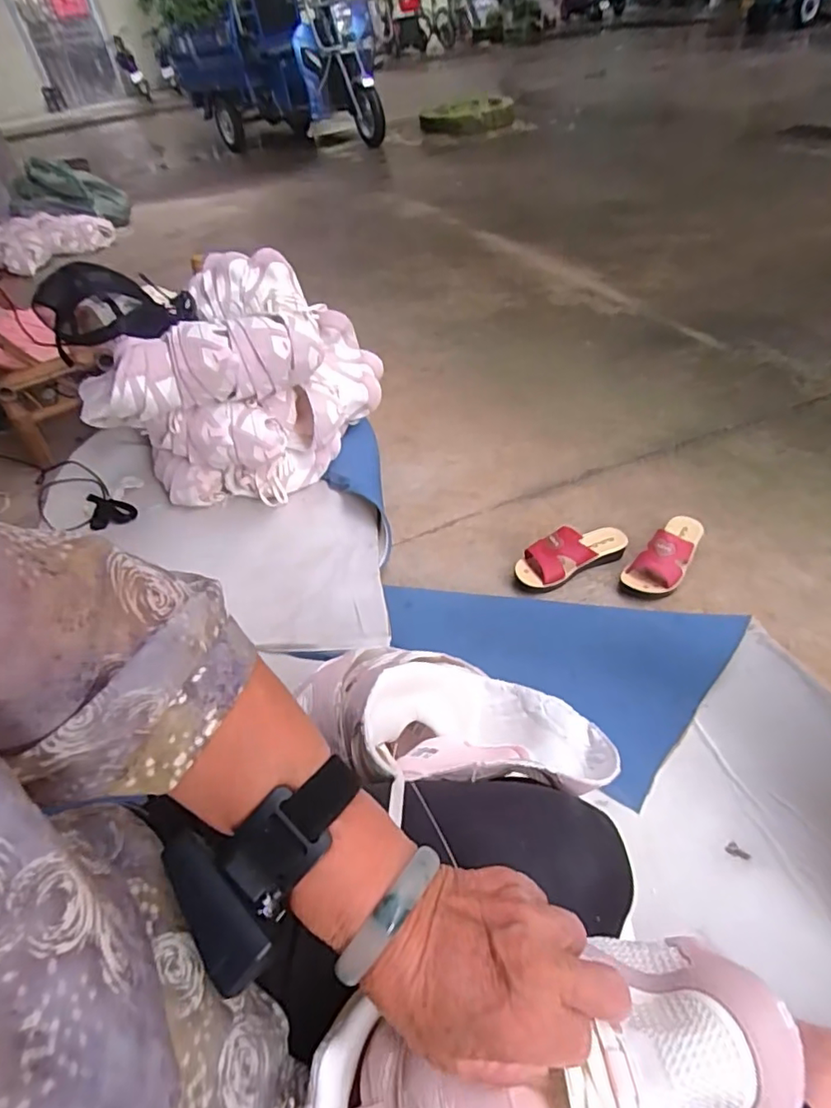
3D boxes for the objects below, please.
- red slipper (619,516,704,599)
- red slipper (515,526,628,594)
[{"bbox_3d":[0.456,-0.007,1.022,0.090,0.078,0.214,26,52,28],"label":"red slipper"},{"bbox_3d":[0.283,-0.004,1.036,0.213,0.071,0.083,-23,47,-18],"label":"red slipper"}]

